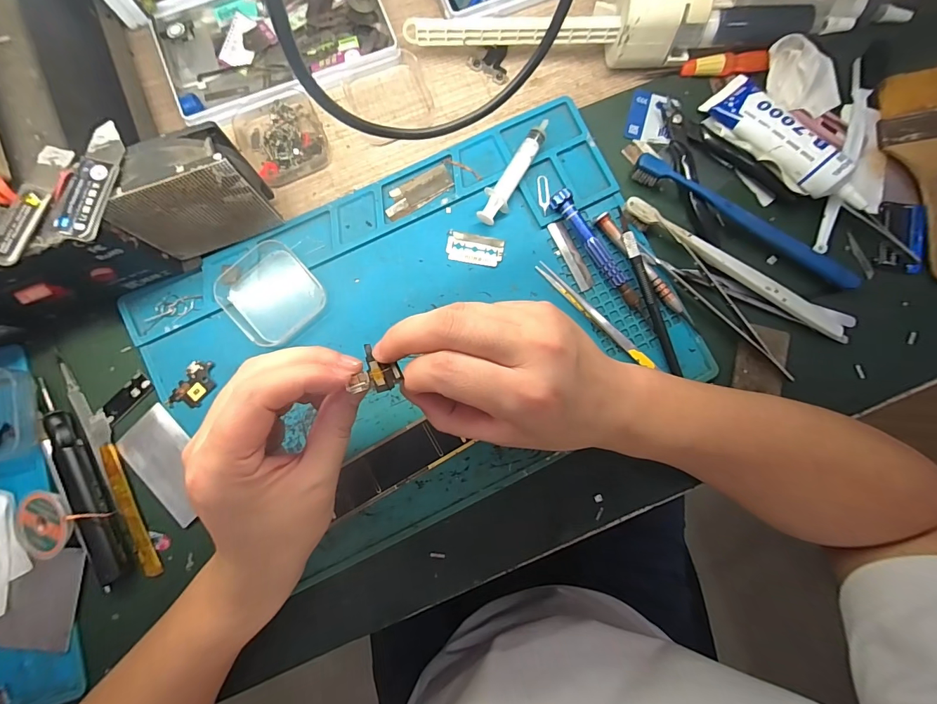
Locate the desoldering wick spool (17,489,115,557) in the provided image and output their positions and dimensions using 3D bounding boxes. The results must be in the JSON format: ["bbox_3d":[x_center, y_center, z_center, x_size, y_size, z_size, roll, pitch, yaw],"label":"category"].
[{"bbox_3d":[-0.284,0.118,0.275,0.050,0.014,0.044,32,85,2],"label":"desoldering wick spool"}]

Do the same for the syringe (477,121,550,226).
[{"bbox_3d":[0.034,-0.136,0.309,0.019,0.013,0.090,28,85,2],"label":"syringe"}]

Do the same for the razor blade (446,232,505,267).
[{"bbox_3d":[0.005,-0.079,0.309,0.043,0.004,0.022,10,85,0],"label":"razor blade"}]

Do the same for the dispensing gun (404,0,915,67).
[{"bbox_3d":[0.147,-0.261,0.305,0.380,0.048,0.065,-3,85,-1],"label":"dispensing gun"}]

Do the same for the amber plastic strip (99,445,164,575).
[{"bbox_3d":[-0.240,0.112,0.286,0.011,0.007,0.097,-25,86,-3],"label":"amber plastic strip"}]

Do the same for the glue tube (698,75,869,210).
[{"bbox_3d":[0.241,-0.158,0.305,0.043,0.030,0.132,-36,86,-4],"label":"glue tube"}]

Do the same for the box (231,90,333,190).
[{"bbox_3d":[-0.146,-0.167,0.315,0.063,0.022,0.065,-23,85,-3],"label":"box"}]

